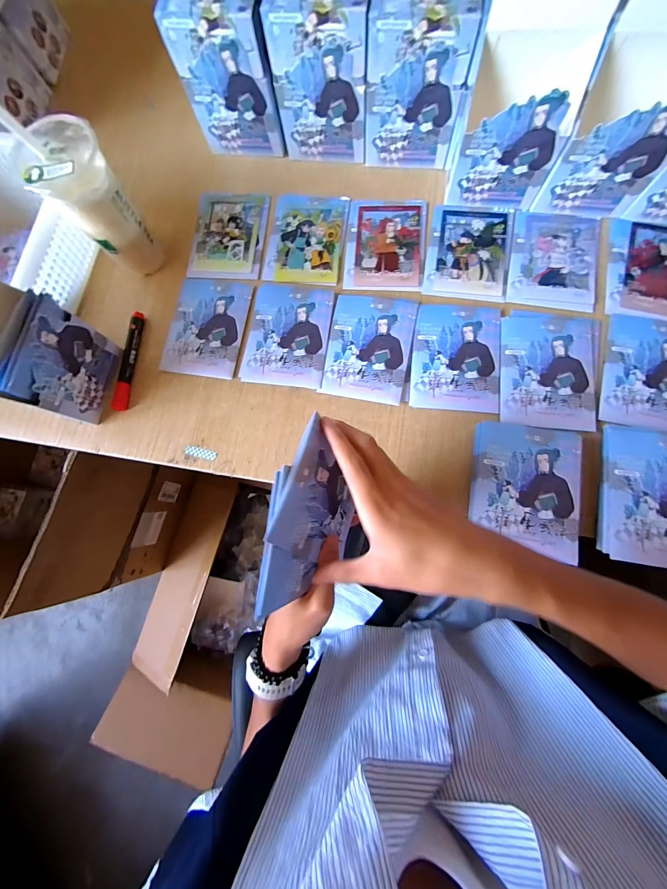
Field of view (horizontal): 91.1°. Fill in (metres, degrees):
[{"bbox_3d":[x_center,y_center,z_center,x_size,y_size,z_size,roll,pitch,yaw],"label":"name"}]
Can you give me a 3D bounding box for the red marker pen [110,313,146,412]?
[{"bbox_3d":[-0.291,-0.119,0.466,0.016,0.021,0.143,6,83,7],"label":"red marker pen"}]

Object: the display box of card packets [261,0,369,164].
[{"bbox_3d":[-0.011,-0.496,0.430,0.122,0.156,0.104,6,82,7],"label":"display box of card packets"}]

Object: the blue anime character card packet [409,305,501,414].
[{"bbox_3d":[0.159,-0.115,0.423,0.109,0.004,0.142,5,83,7],"label":"blue anime character card packet"}]

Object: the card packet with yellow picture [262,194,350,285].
[{"bbox_3d":[-0.039,-0.304,0.481,0.112,0.011,0.148,7,83,7],"label":"card packet with yellow picture"}]

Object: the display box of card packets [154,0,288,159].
[{"bbox_3d":[-0.133,-0.516,0.443,0.126,0.145,0.107,3,81,7],"label":"display box of card packets"}]

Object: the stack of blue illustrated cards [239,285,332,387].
[{"bbox_3d":[-0.064,-0.152,0.452,0.115,0.007,0.142,8,83,7],"label":"stack of blue illustrated cards"}]

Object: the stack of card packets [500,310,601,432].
[{"bbox_3d":[0.271,-0.096,0.410,0.116,0.011,0.151,9,83,7],"label":"stack of card packets"}]

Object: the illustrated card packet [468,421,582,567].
[{"bbox_3d":[0.219,0.050,0.377,0.112,0.034,0.142,10,84,7],"label":"illustrated card packet"}]

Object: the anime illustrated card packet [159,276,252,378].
[{"bbox_3d":[-0.179,-0.168,0.467,0.110,0.006,0.142,9,83,7],"label":"anime illustrated card packet"}]

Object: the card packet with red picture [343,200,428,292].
[{"bbox_3d":[0.075,-0.286,0.467,0.110,0.005,0.142,5,83,7],"label":"card packet with red picture"}]

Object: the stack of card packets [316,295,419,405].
[{"bbox_3d":[0.047,-0.132,0.437,0.110,0.006,0.146,10,84,7],"label":"stack of card packets"}]

